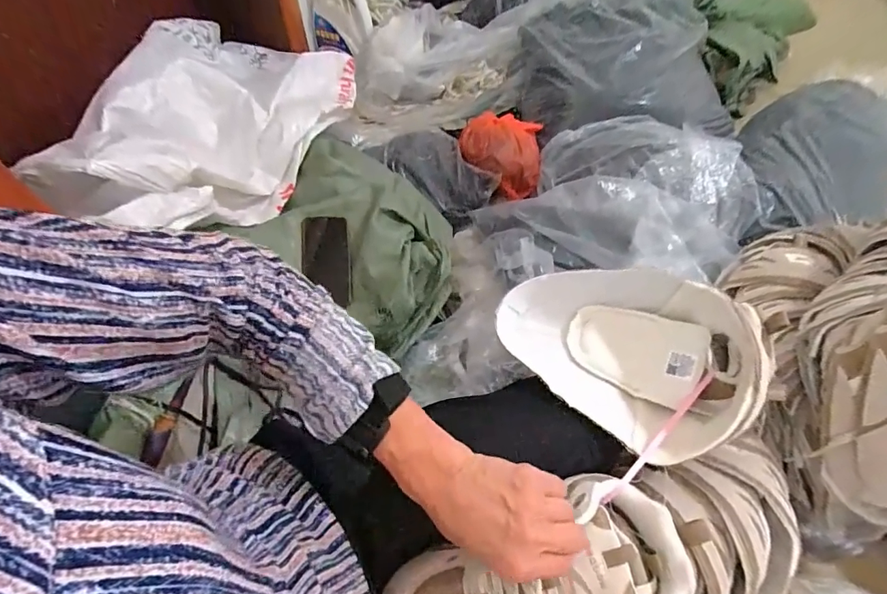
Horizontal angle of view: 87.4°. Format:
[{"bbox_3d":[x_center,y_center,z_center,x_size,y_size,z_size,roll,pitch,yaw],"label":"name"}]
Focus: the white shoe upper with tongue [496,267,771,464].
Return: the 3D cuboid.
[{"bbox_3d":[0.178,0.057,0.443,0.257,0.102,0.163,12,59,8],"label":"white shoe upper with tongue"}]

